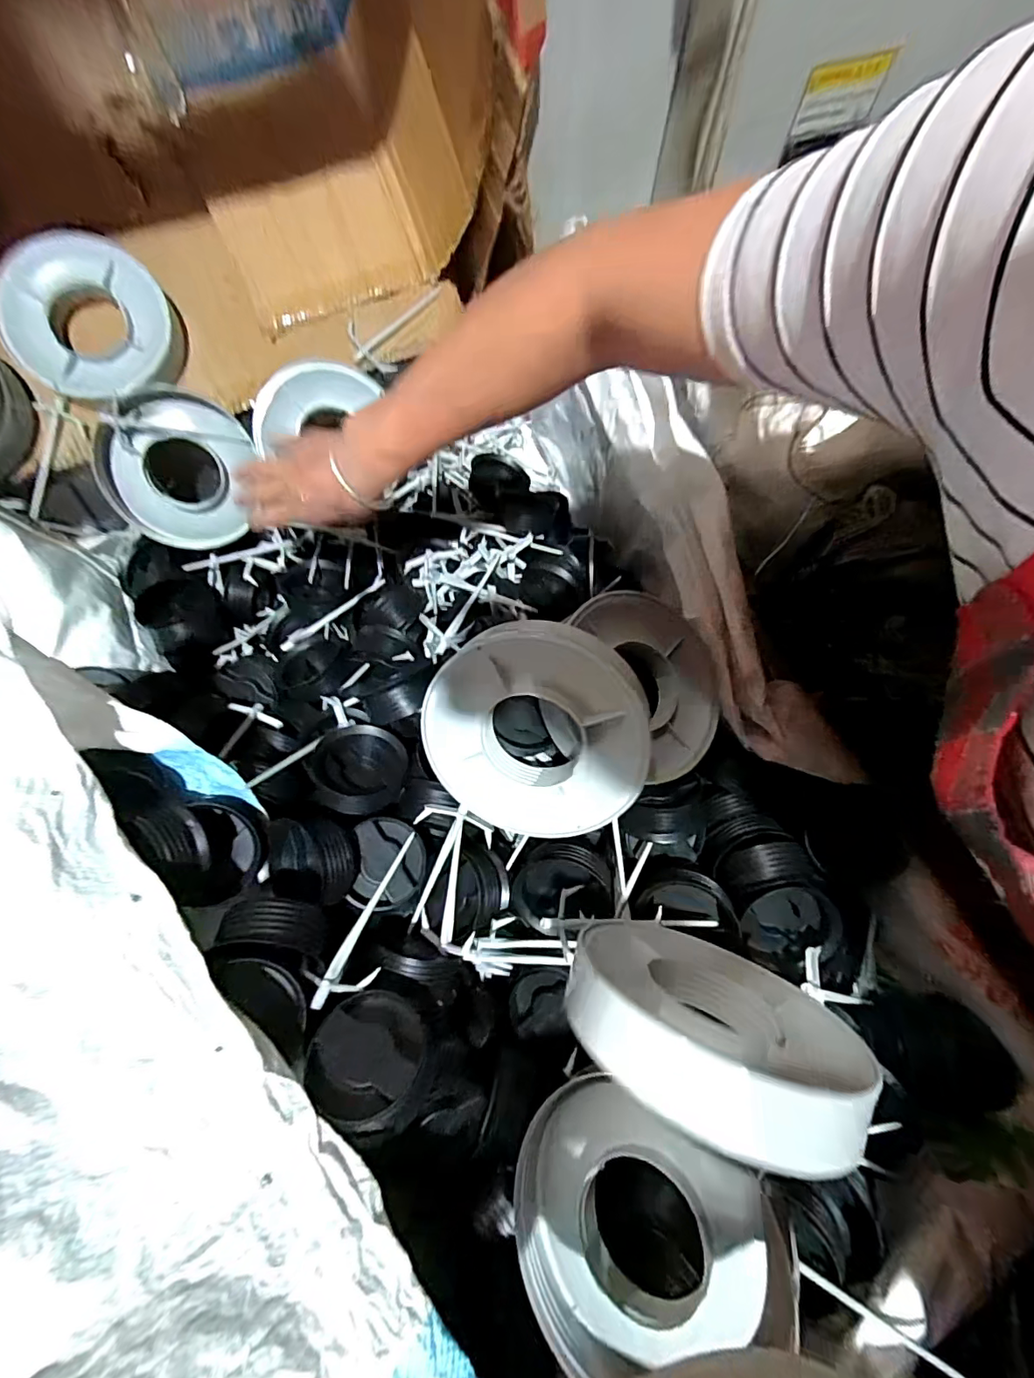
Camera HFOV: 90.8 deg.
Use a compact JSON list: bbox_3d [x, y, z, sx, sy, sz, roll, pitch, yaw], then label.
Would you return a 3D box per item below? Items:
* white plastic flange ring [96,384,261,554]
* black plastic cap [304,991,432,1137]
[{"bbox_3d":[-0.371,-0.236,0.553,0.138,0.030,0.154,7,104,-23],"label":"white plastic flange ring"},{"bbox_3d":[-0.090,0.224,0.308,0.065,0.019,0.071,-16,41,-29],"label":"black plastic cap"}]

